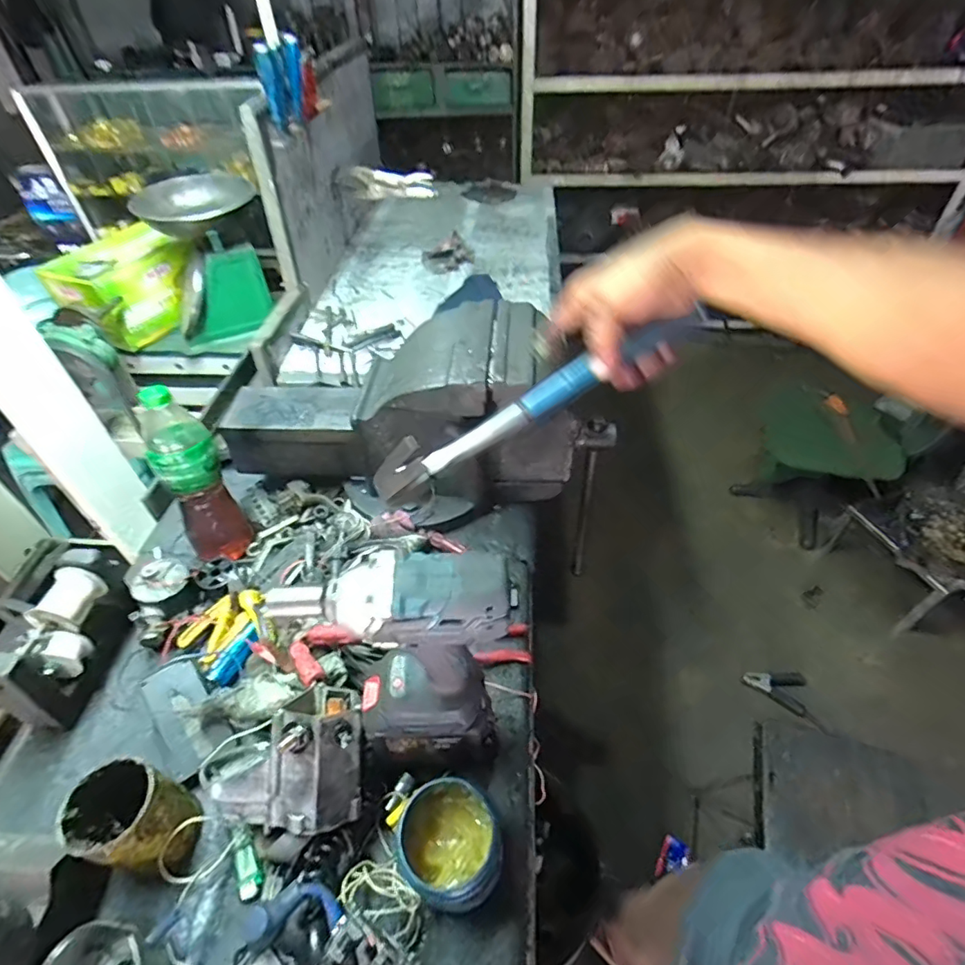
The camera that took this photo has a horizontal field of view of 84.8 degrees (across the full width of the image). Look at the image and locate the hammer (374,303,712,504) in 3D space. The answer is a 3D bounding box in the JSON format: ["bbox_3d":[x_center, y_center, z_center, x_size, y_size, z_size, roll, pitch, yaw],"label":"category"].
[{"bbox_3d":[0.044,-0.074,0.467,0.314,0.069,0.033,-29,49,6],"label":"hammer"}]

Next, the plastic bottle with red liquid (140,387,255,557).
[{"bbox_3d":[-0.378,0.009,0.704,0.086,0.267,0.076,-28,52,-24],"label":"plastic bottle with red liquid"}]

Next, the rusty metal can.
[{"bbox_3d":[-0.321,0.316,0.496,0.081,0.105,0.079,3,47,4],"label":"rusty metal can"}]

